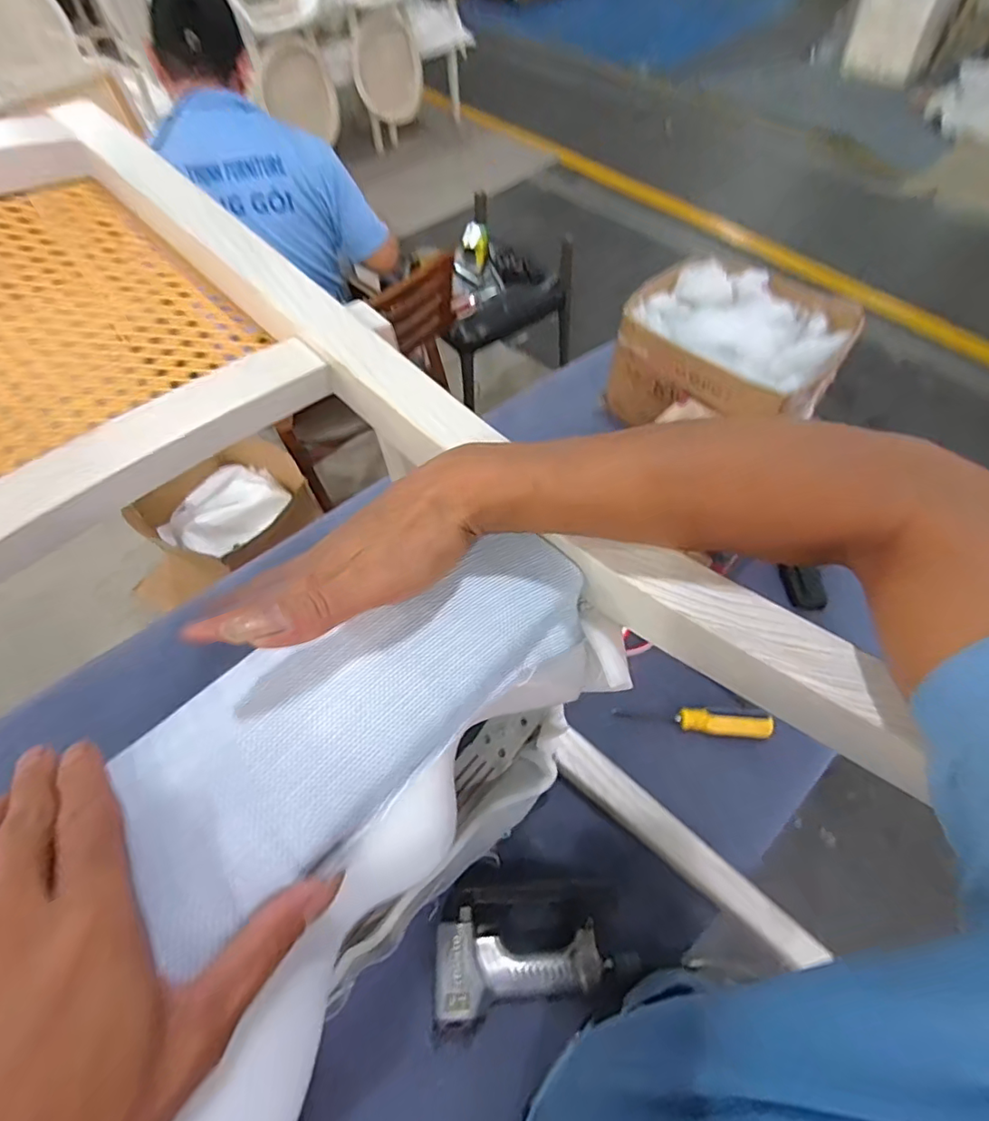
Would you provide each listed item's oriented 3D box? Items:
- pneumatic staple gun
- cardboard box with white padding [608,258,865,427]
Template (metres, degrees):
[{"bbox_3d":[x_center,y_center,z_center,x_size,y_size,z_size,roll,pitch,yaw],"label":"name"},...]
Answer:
[{"bbox_3d":[0.030,0.409,0.587,0.195,0.052,0.114,-8,57,-5],"label":"pneumatic staple gun"},{"bbox_3d":[0.373,-0.326,0.910,0.321,0.169,0.252,31,62,19],"label":"cardboard box with white padding"}]

